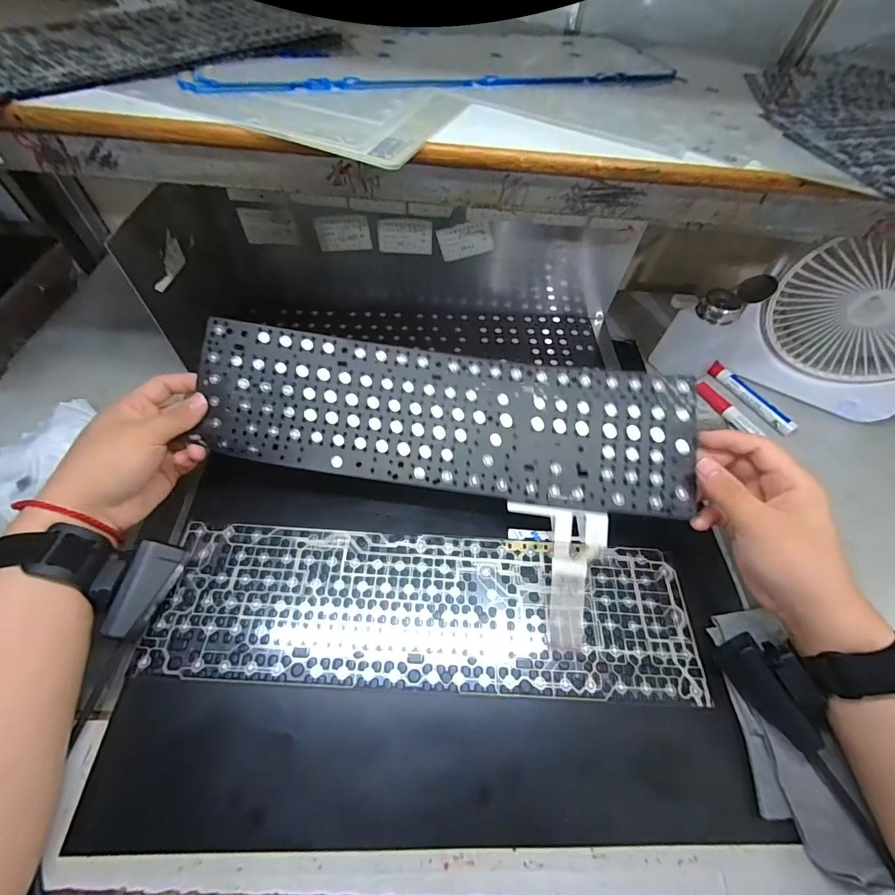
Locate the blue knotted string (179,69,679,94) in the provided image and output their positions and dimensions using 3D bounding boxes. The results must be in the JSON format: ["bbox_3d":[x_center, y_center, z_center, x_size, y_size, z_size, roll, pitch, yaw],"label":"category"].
[{"bbox_3d":[0.010,-0.272,0.310,0.374,0.005,0.029,-11,55,-12],"label":"blue knotted string"}]

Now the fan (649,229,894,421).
[{"bbox_3d":[0.374,-0.126,0.430,0.250,0.176,0.061,20,56,10],"label":"fan"}]

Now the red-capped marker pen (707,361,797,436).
[{"bbox_3d":[0.349,-0.058,0.480,0.015,0.017,0.108,-24,60,-19],"label":"red-capped marker pen"}]

